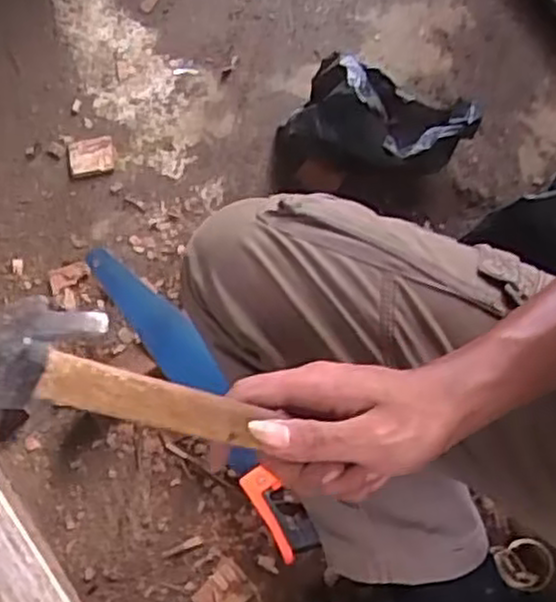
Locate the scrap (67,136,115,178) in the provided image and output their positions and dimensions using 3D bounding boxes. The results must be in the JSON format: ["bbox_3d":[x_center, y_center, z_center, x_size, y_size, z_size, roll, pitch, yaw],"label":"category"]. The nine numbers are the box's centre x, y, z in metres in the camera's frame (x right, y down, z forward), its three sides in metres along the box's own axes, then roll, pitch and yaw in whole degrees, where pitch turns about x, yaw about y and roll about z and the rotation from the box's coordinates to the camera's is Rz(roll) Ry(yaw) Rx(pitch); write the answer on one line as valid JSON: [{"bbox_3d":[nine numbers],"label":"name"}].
[{"bbox_3d":[-0.255,-0.198,1.020,0.062,0.008,0.060,-11,63,-3],"label":"scrap"}]

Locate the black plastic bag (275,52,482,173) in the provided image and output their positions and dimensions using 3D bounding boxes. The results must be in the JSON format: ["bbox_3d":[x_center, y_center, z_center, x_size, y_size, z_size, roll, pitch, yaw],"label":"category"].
[{"bbox_3d":[0.127,-0.242,0.976,0.256,0.120,0.131,10,64,7],"label":"black plastic bag"}]

